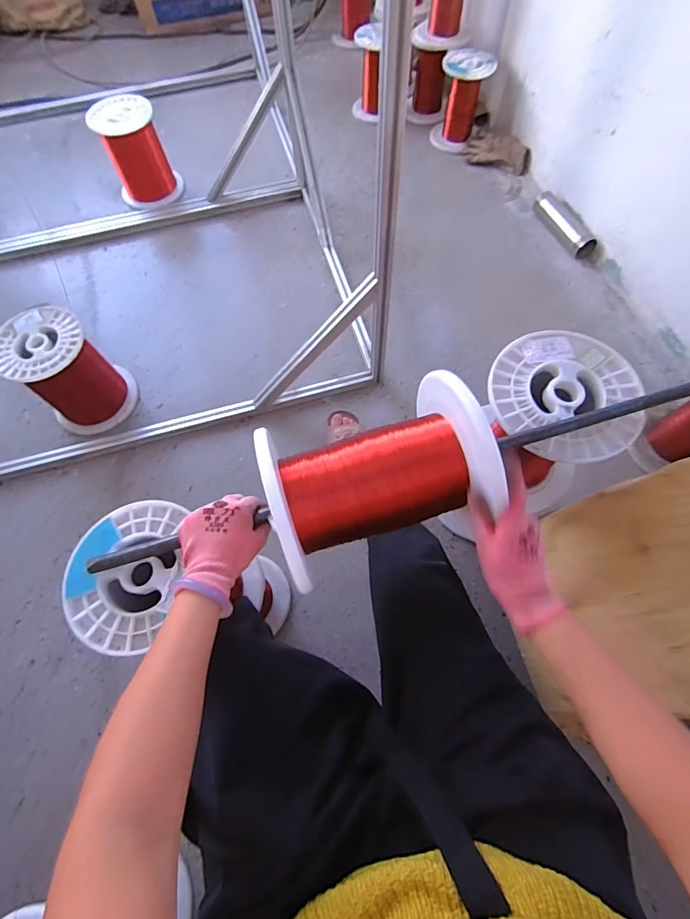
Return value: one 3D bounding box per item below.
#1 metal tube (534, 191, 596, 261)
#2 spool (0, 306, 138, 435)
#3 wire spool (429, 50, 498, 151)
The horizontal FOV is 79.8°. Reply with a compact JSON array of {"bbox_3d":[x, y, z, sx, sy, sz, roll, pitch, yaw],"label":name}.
[{"bbox_3d":[0.663,-0.718,1.262,0.072,0.050,0.262,-21,66,-7],"label":"metal tube"},{"bbox_3d":[-0.662,-0.204,0.996,0.196,0.231,0.193,0,67,1],"label":"spool"},{"bbox_3d":[0.396,-1.224,1.403,0.159,0.216,0.169,0,67,1],"label":"wire spool"}]

